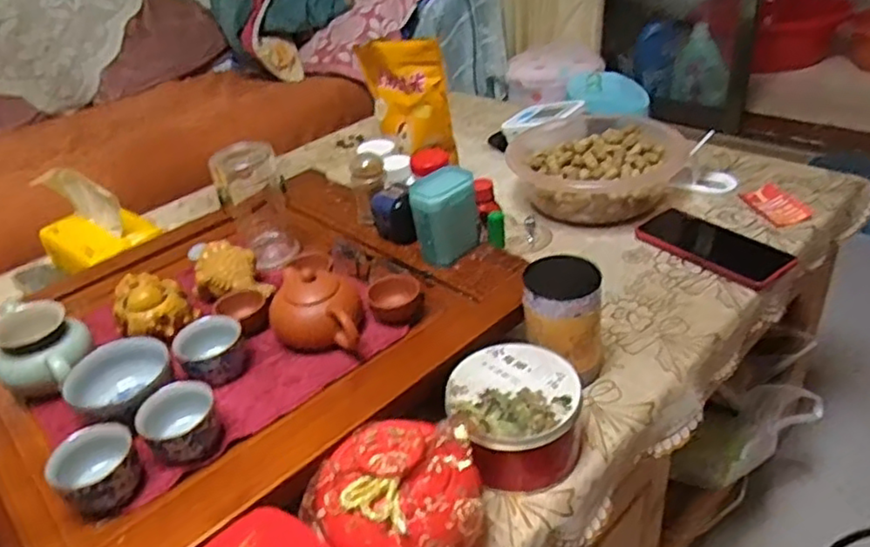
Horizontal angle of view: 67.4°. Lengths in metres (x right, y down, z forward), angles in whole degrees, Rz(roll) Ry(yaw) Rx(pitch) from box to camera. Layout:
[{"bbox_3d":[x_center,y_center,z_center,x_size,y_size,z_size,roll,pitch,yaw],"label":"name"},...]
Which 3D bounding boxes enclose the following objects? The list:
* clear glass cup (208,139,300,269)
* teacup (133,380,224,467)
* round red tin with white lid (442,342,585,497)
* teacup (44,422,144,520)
[{"bbox_3d":[-0.195,-0.077,0.708,0.063,0.134,0.061,-17,35,-13],"label":"clear glass cup"},{"bbox_3d":[-0.190,0.115,0.491,0.055,0.047,0.045,-22,36,-20],"label":"teacup"},{"bbox_3d":[0.065,0.114,0.529,0.101,0.067,0.102,-5,34,4],"label":"round red tin with white lid"},{"bbox_3d":[-0.238,0.143,0.465,0.057,0.046,0.049,-29,40,-29],"label":"teacup"}]

